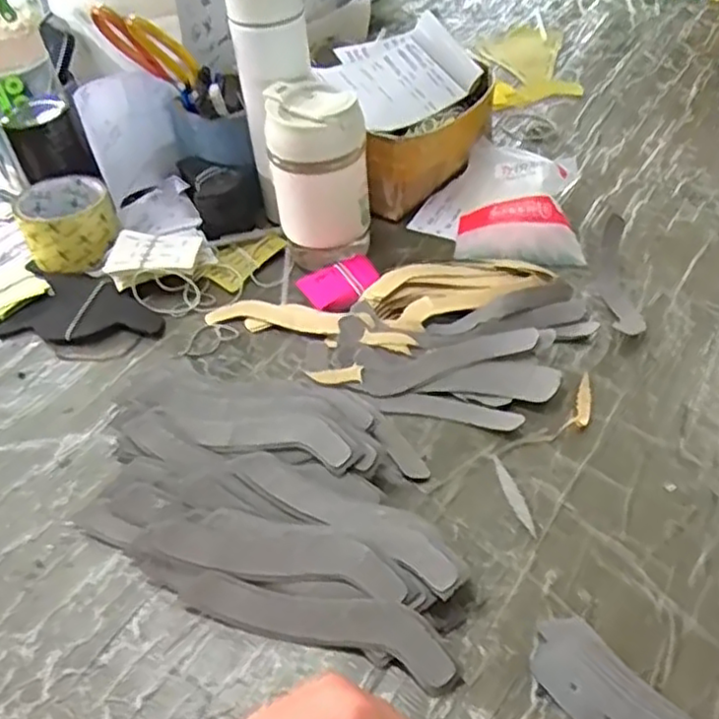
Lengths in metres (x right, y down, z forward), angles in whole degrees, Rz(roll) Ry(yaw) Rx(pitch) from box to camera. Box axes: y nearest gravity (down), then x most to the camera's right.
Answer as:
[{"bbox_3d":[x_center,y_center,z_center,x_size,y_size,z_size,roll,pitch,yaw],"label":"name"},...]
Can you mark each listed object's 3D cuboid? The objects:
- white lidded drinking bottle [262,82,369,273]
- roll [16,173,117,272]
[{"bbox_3d":[-0.035,-0.164,0.622,0.084,0.143,0.069,-9,44,-3],"label":"white lidded drinking bottle"},{"bbox_3d":[-0.290,-0.134,0.697,0.086,0.062,0.086,-3,44,3],"label":"roll"}]

